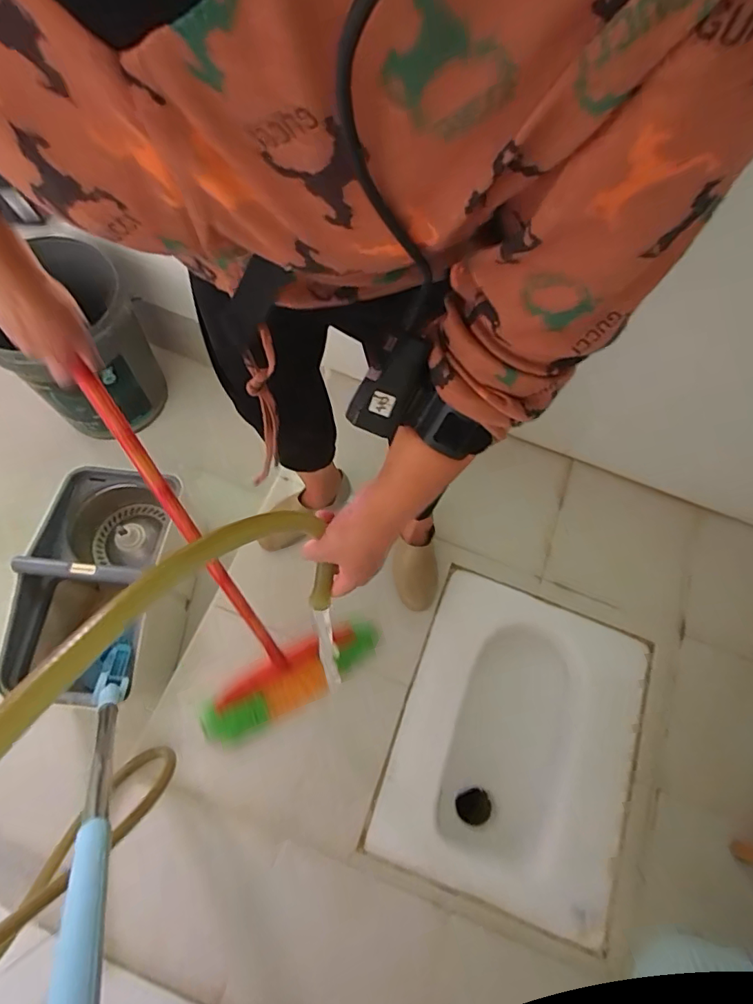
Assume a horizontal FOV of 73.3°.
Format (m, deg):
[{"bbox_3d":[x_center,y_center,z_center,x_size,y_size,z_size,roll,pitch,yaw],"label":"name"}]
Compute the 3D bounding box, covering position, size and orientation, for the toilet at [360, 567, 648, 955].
[{"bbox_3d":[0.258,0.471,1.009,0.421,0.205,0.522,20,65,7],"label":"toilet"}]

